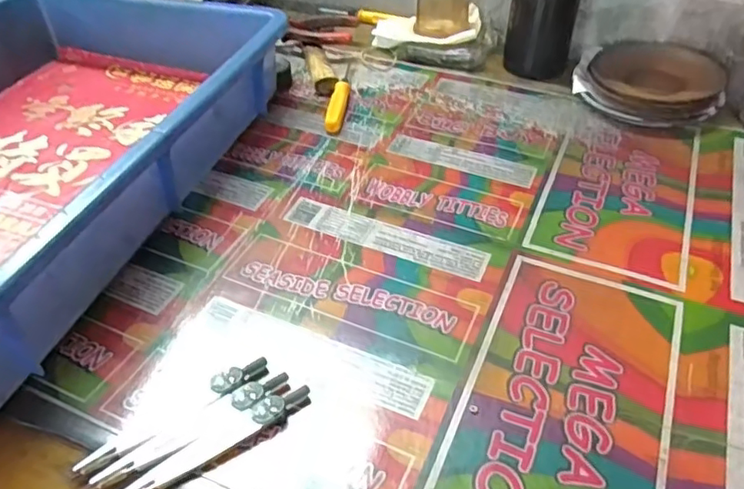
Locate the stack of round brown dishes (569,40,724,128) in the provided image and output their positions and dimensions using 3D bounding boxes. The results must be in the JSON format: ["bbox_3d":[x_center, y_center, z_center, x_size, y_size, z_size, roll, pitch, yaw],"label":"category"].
[{"bbox_3d":[0.272,-0.157,0.570,0.125,0.025,0.135,30,51,27],"label":"stack of round brown dishes"}]

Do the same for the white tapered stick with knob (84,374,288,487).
[{"bbox_3d":[-0.092,0.097,0.310,0.106,0.006,0.015,-26,50,-25],"label":"white tapered stick with knob"}]

